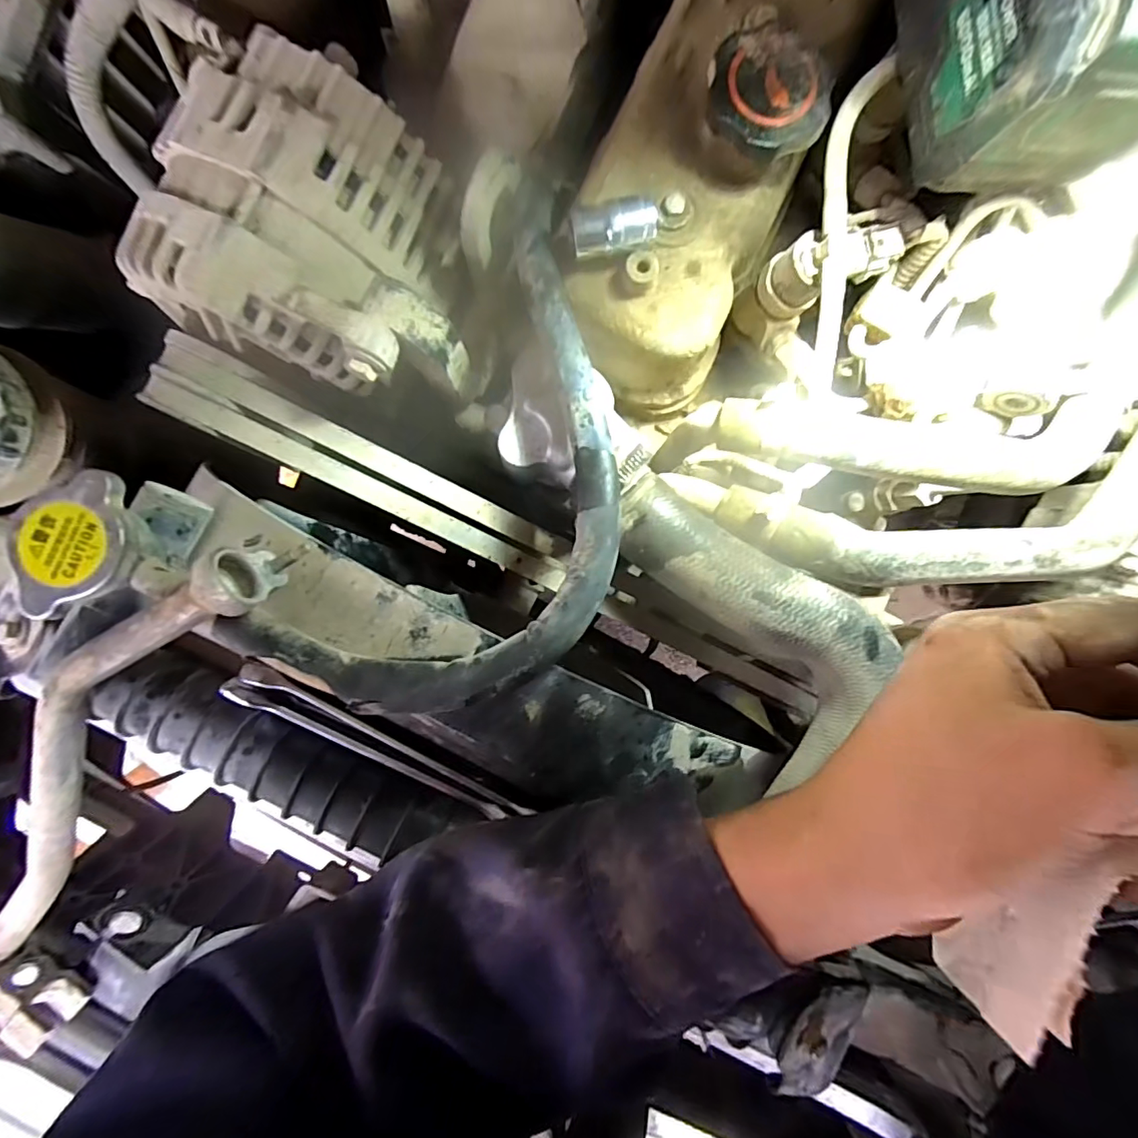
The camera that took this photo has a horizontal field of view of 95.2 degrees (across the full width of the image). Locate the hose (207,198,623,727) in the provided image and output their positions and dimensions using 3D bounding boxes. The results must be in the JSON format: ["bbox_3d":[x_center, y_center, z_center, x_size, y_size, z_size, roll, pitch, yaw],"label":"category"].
[{"bbox_3d":[-0.026,-0.045,0.227,0.127,0.049,0.242,31,91,1],"label":"hose"}]

